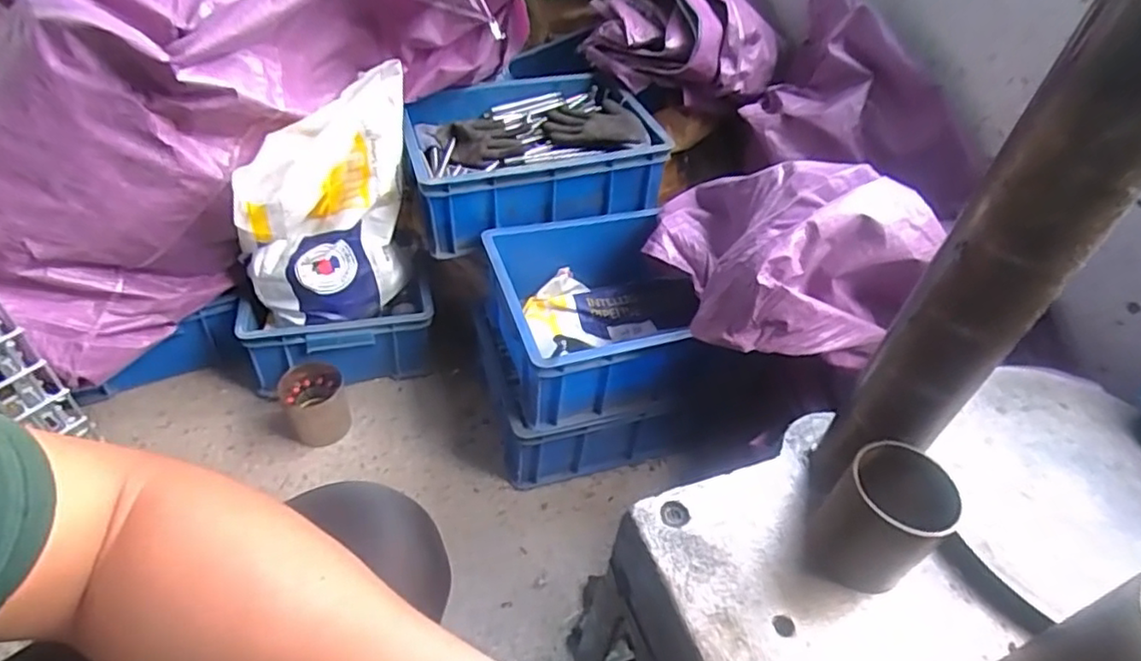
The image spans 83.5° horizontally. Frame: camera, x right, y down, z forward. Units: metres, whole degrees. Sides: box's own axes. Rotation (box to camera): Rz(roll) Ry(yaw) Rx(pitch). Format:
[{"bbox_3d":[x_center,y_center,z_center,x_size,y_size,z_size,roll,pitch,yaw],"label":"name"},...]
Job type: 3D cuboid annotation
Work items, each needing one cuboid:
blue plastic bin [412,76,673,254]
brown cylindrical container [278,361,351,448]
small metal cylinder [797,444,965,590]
[{"bbox_3d":[-0.080,-0.302,1.081,0.384,0.142,0.314,-11,47,-19],"label":"blue plastic bin"},{"bbox_3d":[-0.403,0.119,1.012,0.092,0.088,0.101,4,44,-4],"label":"brown cylindrical container"},{"bbox_3d":[0.215,0.130,0.445,0.066,0.084,0.073,35,51,25],"label":"small metal cylinder"}]

